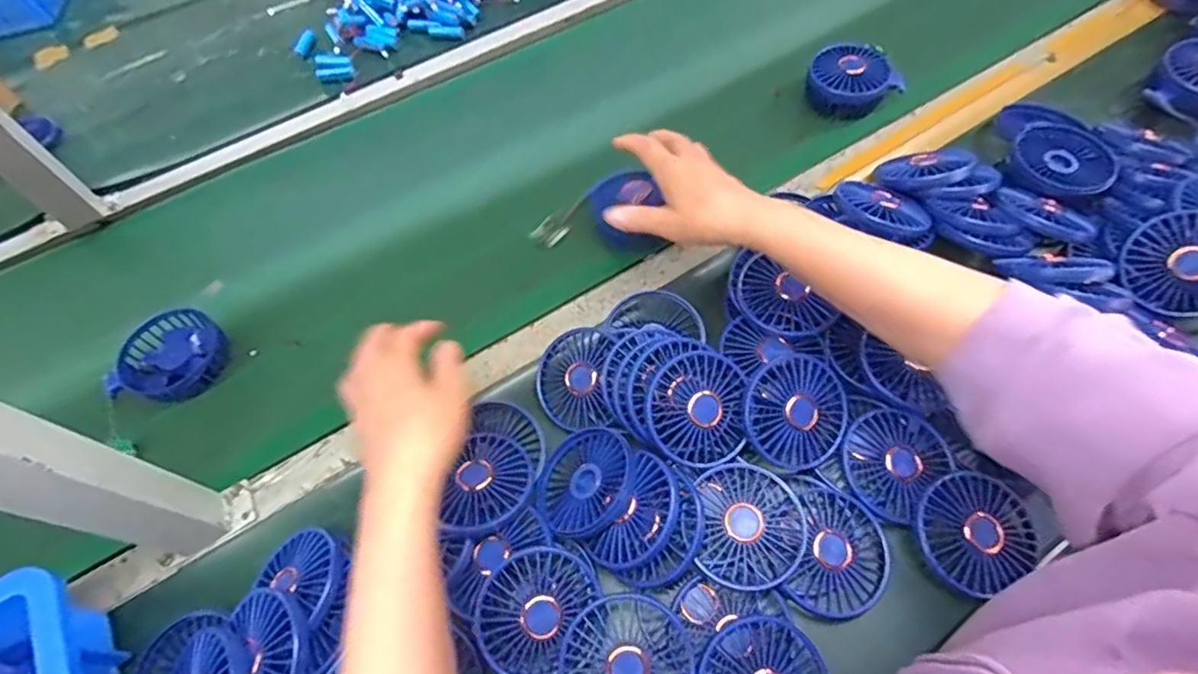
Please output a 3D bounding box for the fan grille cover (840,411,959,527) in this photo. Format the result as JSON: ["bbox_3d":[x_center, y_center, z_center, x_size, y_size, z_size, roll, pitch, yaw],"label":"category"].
[{"bbox_3d":[0.232,0.094,0.463,0.082,0.012,0.072,-40,64,-18],"label":"fan grille cover"}]

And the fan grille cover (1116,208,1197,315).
[{"bbox_3d":[0.499,-0.064,0.499,0.093,0.017,0.084,-12,82,20],"label":"fan grille cover"}]

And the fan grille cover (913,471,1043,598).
[{"bbox_3d":[0.278,0.142,0.433,0.083,0.019,0.077,-27,61,-11],"label":"fan grille cover"}]

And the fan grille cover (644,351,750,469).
[{"bbox_3d":[0.075,0.056,0.455,0.079,0.015,0.082,7,83,-14],"label":"fan grille cover"}]

